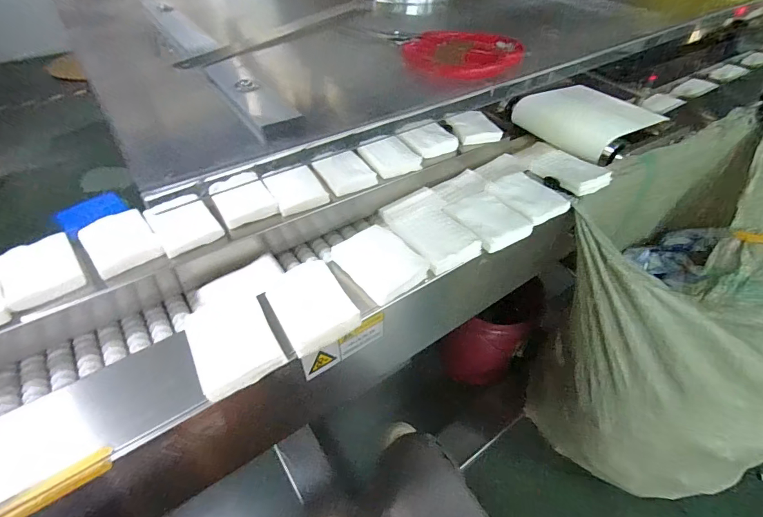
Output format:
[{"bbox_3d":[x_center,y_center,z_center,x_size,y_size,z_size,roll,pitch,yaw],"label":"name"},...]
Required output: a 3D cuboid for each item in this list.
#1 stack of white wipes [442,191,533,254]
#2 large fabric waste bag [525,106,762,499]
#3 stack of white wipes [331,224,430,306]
[{"bbox_3d":[0.143,-0.055,0.526,0.079,0.018,0.099,-22,50,-21],"label":"stack of white wipes"},{"bbox_3d":[0.663,0.107,0.890,0.487,0.687,0.577,26,50,22],"label":"large fabric waste bag"},{"bbox_3d":[-0.003,0.002,0.469,0.075,0.020,0.102,-30,53,-27],"label":"stack of white wipes"}]

